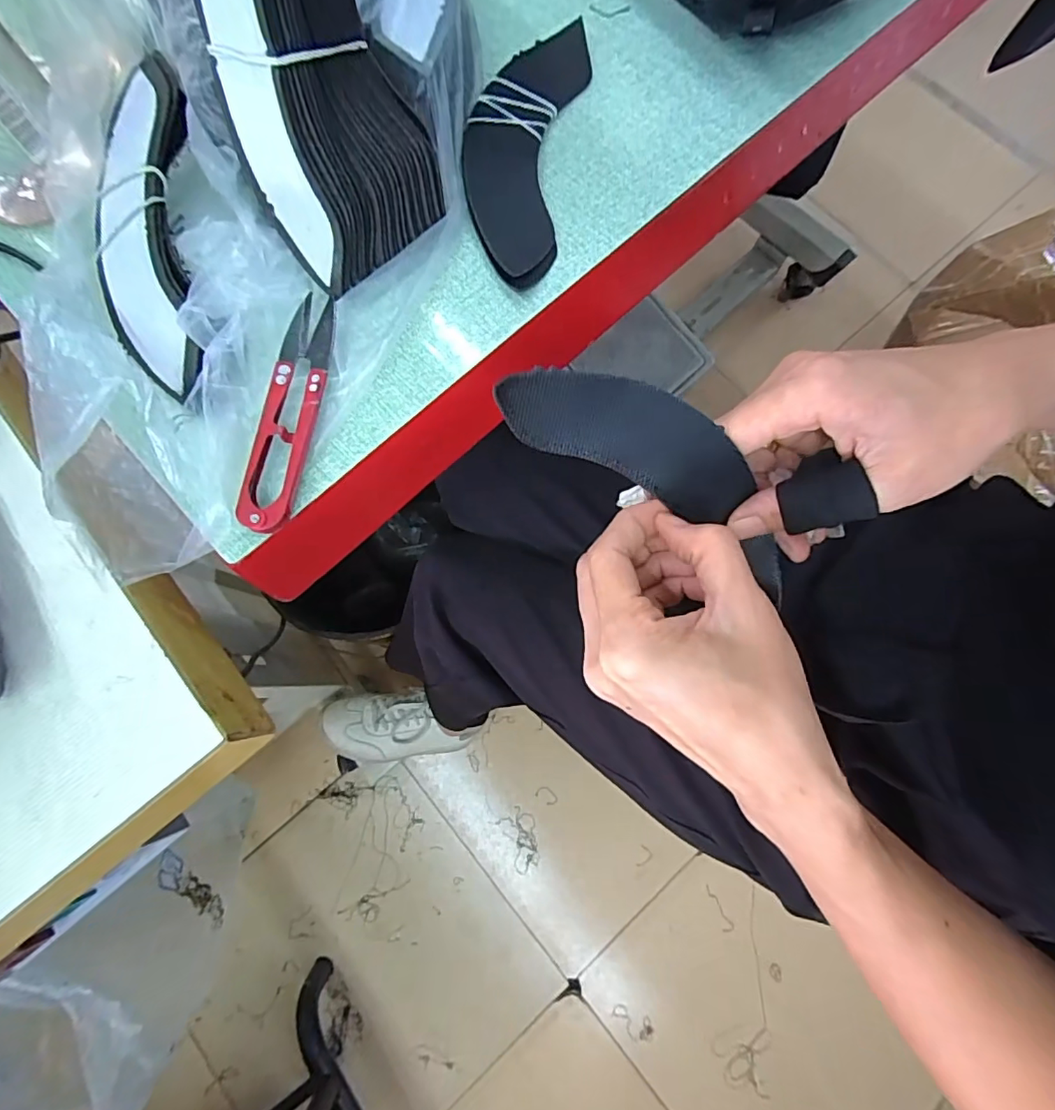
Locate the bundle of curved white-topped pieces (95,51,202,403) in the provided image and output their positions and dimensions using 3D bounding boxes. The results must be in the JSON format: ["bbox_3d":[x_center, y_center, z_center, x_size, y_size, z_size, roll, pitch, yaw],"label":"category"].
[{"bbox_3d":[-0.183,-0.153,0.256,0.062,0.022,0.167,-14,83,16],"label":"bundle of curved white-topped pieces"}]

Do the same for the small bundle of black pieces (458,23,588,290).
[{"bbox_3d":[-0.004,-0.222,0.285,0.056,0.011,0.174,10,76,1],"label":"small bundle of black pieces"}]

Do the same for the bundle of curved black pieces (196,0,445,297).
[{"bbox_3d":[-0.088,-0.216,0.214,0.081,0.184,0.069,-9,34,-3],"label":"bundle of curved black pieces"}]

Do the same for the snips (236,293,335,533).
[{"bbox_3d":[-0.108,-0.067,0.243,0.021,0.011,0.116,7,76,1],"label":"snips"}]

